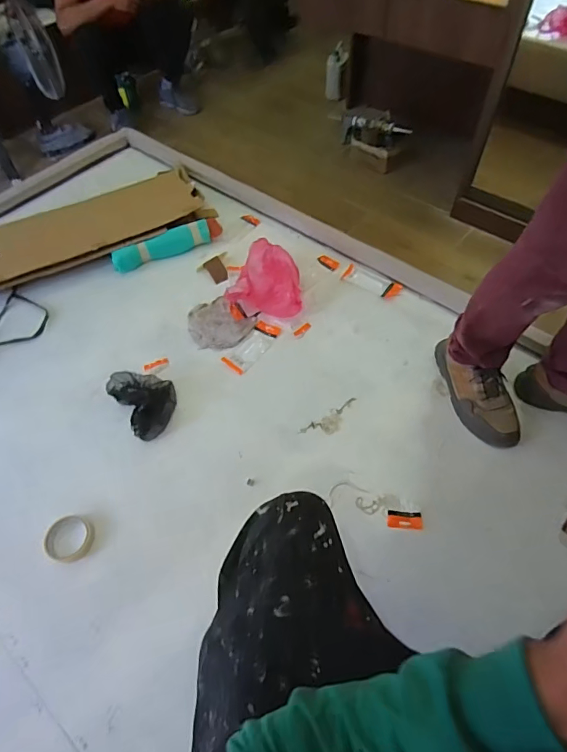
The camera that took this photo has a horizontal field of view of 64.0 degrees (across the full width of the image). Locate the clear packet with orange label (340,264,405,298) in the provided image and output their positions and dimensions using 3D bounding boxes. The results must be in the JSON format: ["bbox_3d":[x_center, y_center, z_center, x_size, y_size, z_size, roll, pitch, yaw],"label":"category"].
[{"bbox_3d":[0.248,-0.269,1.298,0.170,0.015,0.077,30,57,23],"label":"clear packet with orange label"}]

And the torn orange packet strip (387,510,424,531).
[{"bbox_3d":[0.246,0.291,0.919,0.068,0.004,0.036,2,57,3],"label":"torn orange packet strip"}]

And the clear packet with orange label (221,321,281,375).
[{"bbox_3d":[-0.081,-0.078,1.175,0.069,0.008,0.170,32,65,20],"label":"clear packet with orange label"}]

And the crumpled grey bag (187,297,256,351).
[{"bbox_3d":[-0.176,-0.136,1.211,0.168,0.023,0.145,33,65,20],"label":"crumpled grey bag"}]

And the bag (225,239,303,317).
[{"bbox_3d":[-0.032,-0.263,1.236,0.195,0.083,0.190,15,58,11],"label":"bag"}]

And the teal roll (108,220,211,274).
[{"bbox_3d":[-0.361,-0.387,1.354,0.300,0.059,0.059,-21,60,-10],"label":"teal roll"}]

